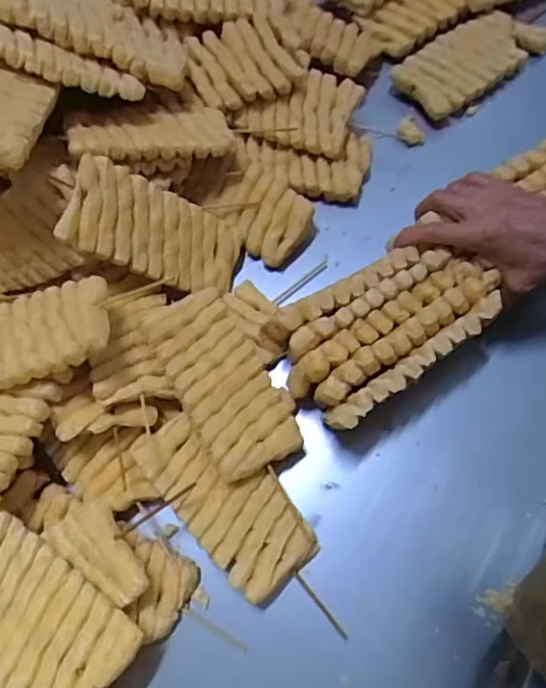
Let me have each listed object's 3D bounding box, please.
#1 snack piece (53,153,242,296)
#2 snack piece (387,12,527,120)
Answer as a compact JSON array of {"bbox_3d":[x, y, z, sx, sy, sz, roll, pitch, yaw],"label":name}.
[{"bbox_3d":[-0.094,-0.094,0.483,0.157,0.015,0.077,22,77,-39],"label":"snack piece"},{"bbox_3d":[0.203,-0.299,0.600,0.145,0.018,0.079,-38,73,-10],"label":"snack piece"}]

